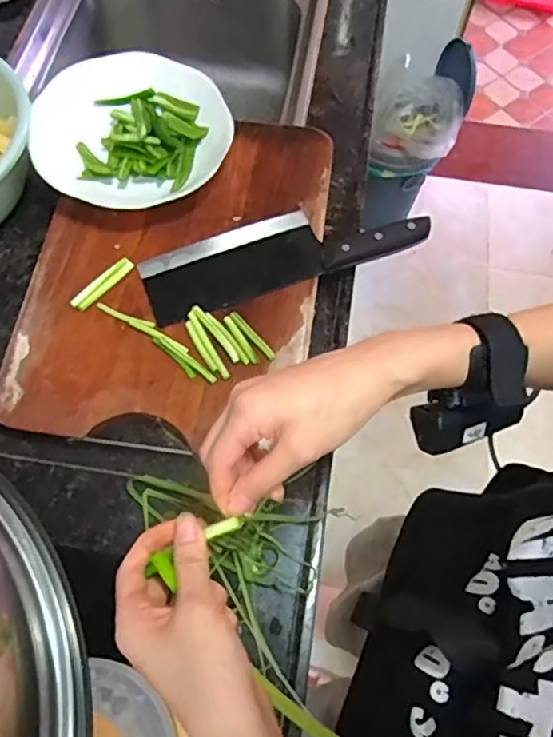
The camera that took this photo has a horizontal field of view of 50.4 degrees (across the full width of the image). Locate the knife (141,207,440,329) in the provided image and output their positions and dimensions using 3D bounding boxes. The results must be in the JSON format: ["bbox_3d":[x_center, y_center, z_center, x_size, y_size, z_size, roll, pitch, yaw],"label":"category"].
[{"bbox_3d":[0.007,-0.123,0.599,0.285,0.019,0.085,-18,67,-9],"label":"knife"}]

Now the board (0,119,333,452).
[{"bbox_3d":[-0.097,-0.109,0.607,0.274,0.031,0.385,7,66,2],"label":"board"}]

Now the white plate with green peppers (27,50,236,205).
[{"bbox_3d":[-0.155,-0.251,0.635,0.195,0.046,0.189,0,66,-1],"label":"white plate with green peppers"}]

